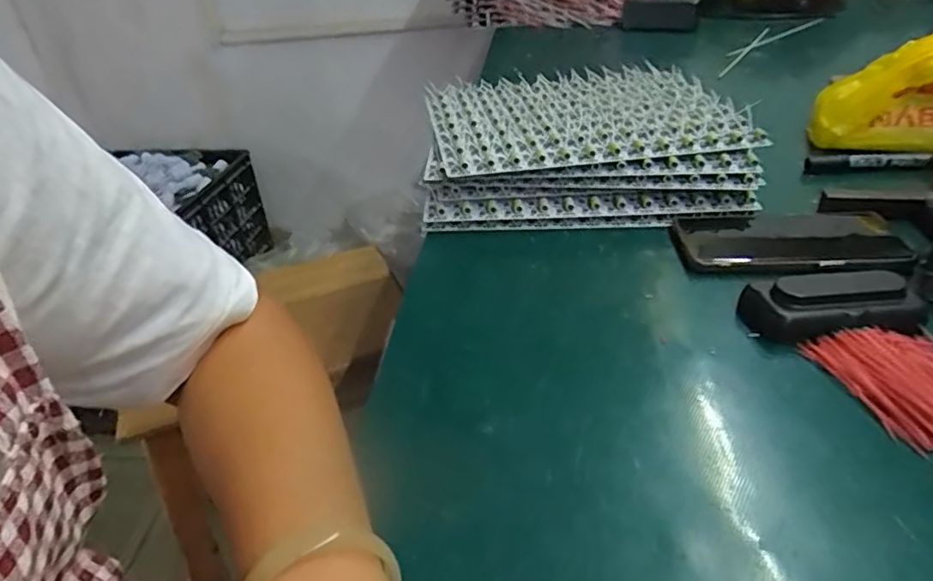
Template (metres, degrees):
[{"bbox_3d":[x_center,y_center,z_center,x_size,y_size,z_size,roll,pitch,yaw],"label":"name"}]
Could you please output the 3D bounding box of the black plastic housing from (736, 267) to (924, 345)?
[{"bbox_3d":[0.239,0.009,0.395,0.104,0.026,0.046,0,35,8],"label":"black plastic housing"}]

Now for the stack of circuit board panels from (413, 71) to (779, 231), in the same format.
[{"bbox_3d":[0.114,-0.159,0.640,0.309,0.061,0.296,-4,34,2],"label":"stack of circuit board panels"}]

